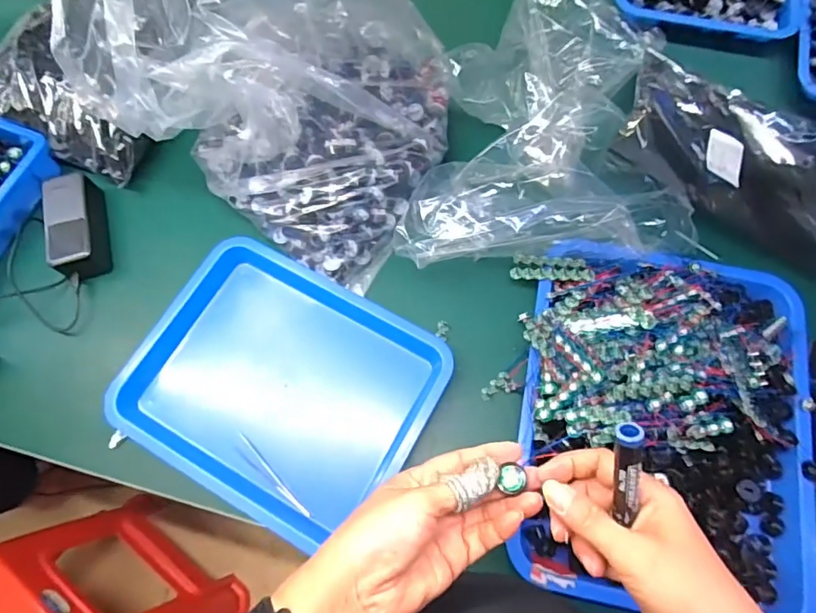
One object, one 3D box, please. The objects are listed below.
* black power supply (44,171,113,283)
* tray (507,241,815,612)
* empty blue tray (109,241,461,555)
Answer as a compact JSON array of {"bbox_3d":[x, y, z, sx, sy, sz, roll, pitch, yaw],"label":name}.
[{"bbox_3d":[-0.421,-0.100,0.645,0.060,0.047,0.131,-15,71,-4],"label":"black power supply"},{"bbox_3d":[0.276,0.107,0.520,0.312,0.078,0.374,4,71,3],"label":"tray"},{"bbox_3d":[-0.143,0.091,0.591,0.333,0.063,0.264,26,74,10],"label":"empty blue tray"}]

